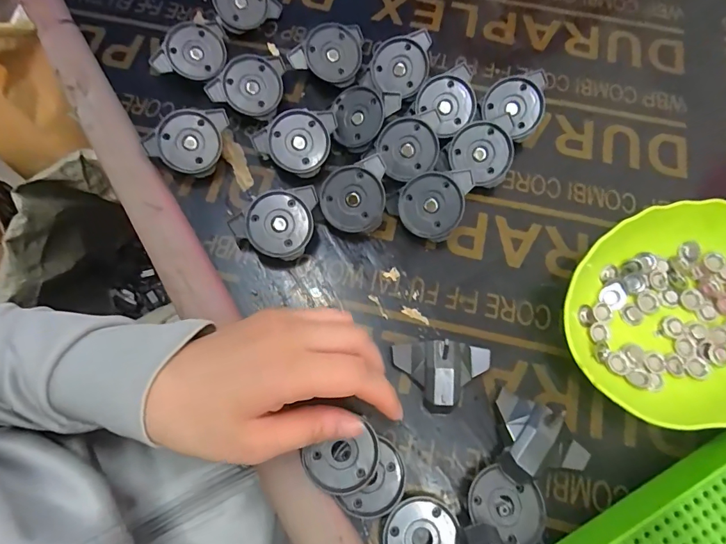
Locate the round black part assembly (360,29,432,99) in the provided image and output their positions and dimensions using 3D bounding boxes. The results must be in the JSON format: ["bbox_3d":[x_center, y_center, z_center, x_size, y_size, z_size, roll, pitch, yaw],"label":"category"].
[{"bbox_3d":[0.028,-0.160,0.318,0.044,0.012,0.048,2,103,7],"label":"round black part assembly"}]

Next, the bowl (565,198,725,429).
[{"bbox_3d":[0.199,0.024,0.258,0.170,0.034,0.120,-25,73,-9],"label":"bowl"}]

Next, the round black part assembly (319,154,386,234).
[{"bbox_3d":[-0.006,-0.052,0.285,0.042,0.018,0.049,2,97,4],"label":"round black part assembly"}]

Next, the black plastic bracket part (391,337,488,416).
[{"bbox_3d":[0.048,0.062,0.250,0.056,0.022,0.040,-3,71,-2],"label":"black plastic bracket part"}]

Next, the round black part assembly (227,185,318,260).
[{"bbox_3d":[-0.057,-0.030,0.278,0.057,0.018,0.043,-15,98,-9],"label":"round black part assembly"}]

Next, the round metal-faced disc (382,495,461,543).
[{"bbox_3d":[0.032,0.145,0.226,0.040,0.009,0.040,0,71,-1],"label":"round metal-faced disc"}]

